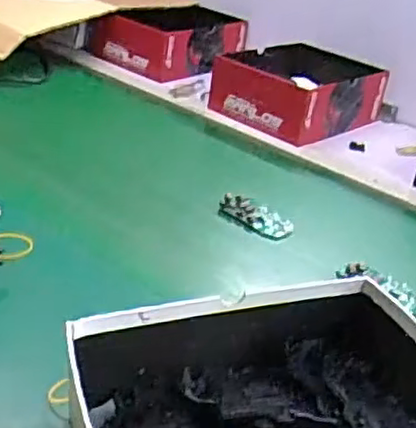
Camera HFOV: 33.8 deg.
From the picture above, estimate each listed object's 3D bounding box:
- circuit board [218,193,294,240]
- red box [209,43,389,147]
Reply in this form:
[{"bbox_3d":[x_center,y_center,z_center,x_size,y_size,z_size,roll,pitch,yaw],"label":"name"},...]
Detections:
[{"bbox_3d":[0.057,0.002,0.806,0.090,0.014,0.042,26,33,31],"label":"circuit board"},{"bbox_3d":[0.141,-0.212,1.111,0.202,0.098,0.228,30,37,34],"label":"red box"}]

